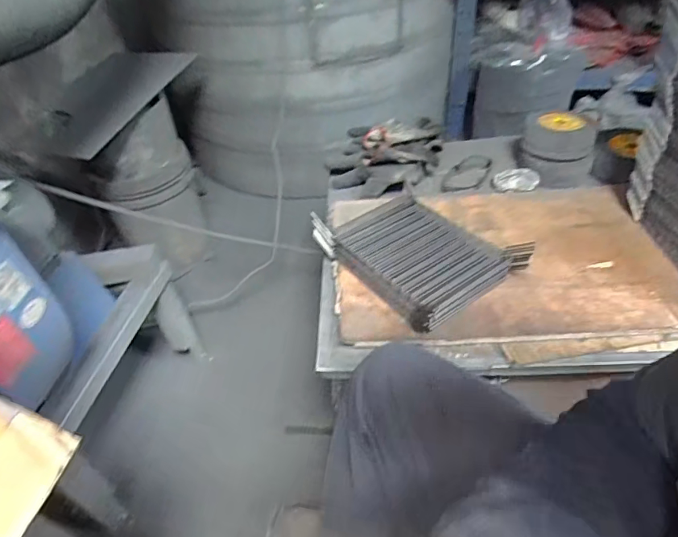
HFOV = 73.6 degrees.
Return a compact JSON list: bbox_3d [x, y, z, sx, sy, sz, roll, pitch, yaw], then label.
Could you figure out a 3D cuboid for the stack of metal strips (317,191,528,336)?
[{"bbox_3d":[0.129,-0.025,0.754,0.215,0.064,0.273,-30,47,-25],"label":"stack of metal strips"}]

